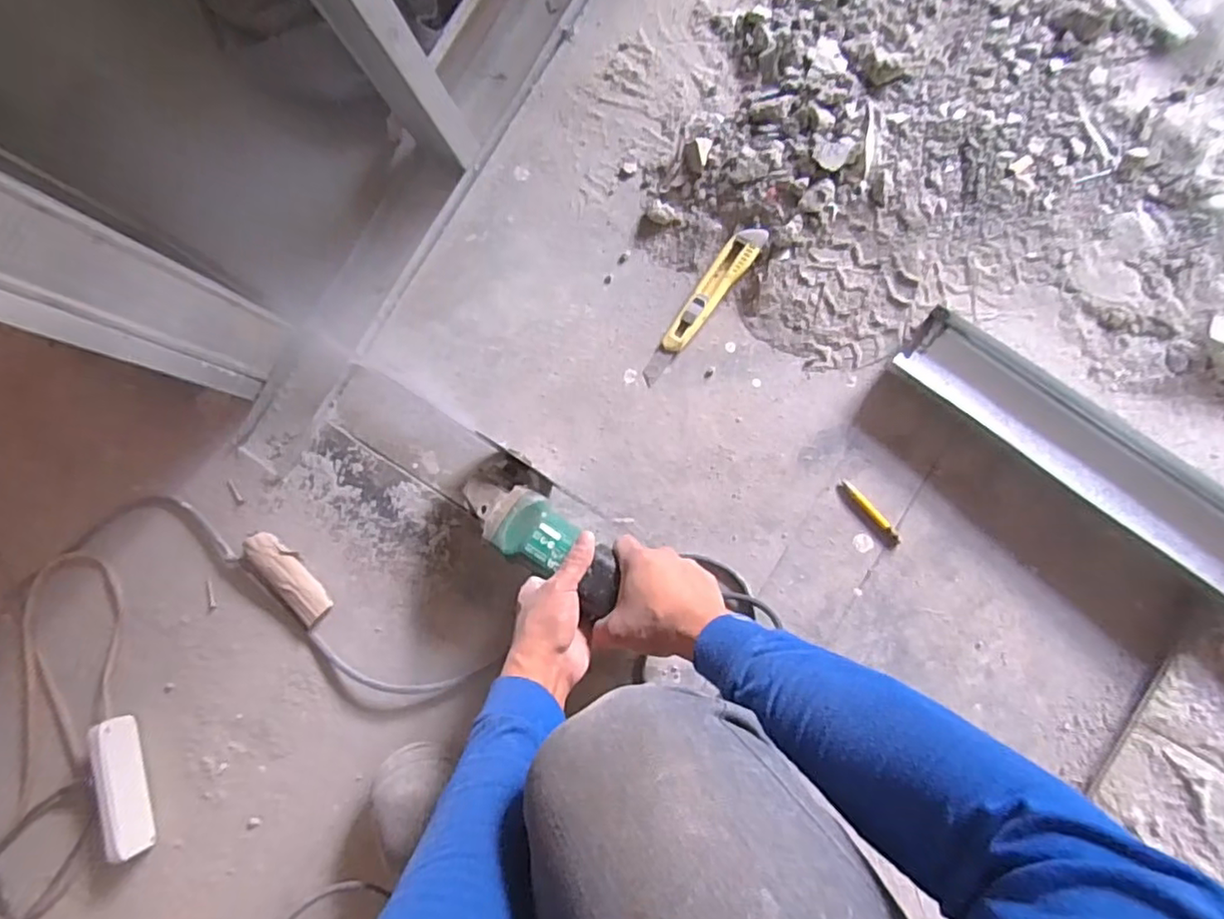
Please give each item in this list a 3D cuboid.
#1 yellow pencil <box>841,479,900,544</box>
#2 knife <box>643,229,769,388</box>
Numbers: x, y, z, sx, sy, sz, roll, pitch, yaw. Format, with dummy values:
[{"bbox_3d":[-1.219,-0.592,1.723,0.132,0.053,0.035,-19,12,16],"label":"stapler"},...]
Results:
[{"bbox_3d":[0.258,0.050,0.619,0.011,0.008,0.078,-39,79,3],"label":"yellow pencil"},{"bbox_3d":[0.093,-0.167,0.668,0.035,0.020,0.192,40,91,11],"label":"knife"}]

